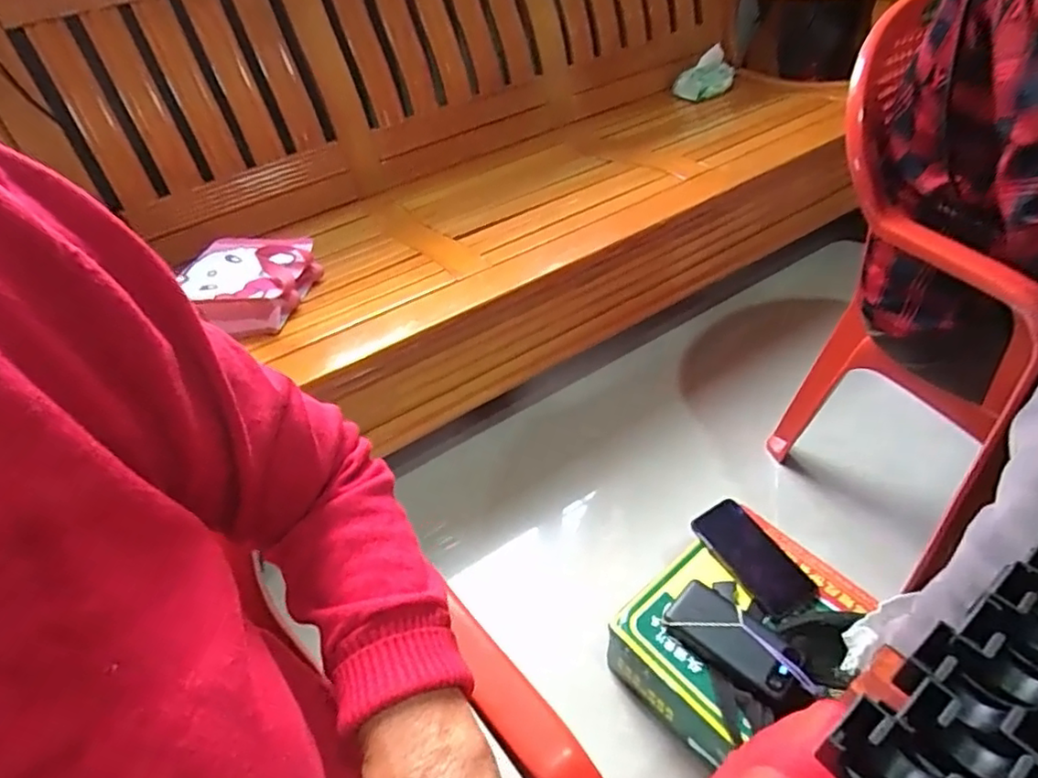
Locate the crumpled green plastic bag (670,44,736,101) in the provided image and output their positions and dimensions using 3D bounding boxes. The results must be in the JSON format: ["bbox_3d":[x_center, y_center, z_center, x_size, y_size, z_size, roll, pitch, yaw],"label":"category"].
[{"bbox_3d":[0.484,-0.818,1.598,0.138,0.086,0.170,10,47,17],"label":"crumpled green plastic bag"}]

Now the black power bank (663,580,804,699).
[{"bbox_3d":[0.254,0.296,0.731,0.150,0.025,0.070,29,55,32],"label":"black power bank"}]

